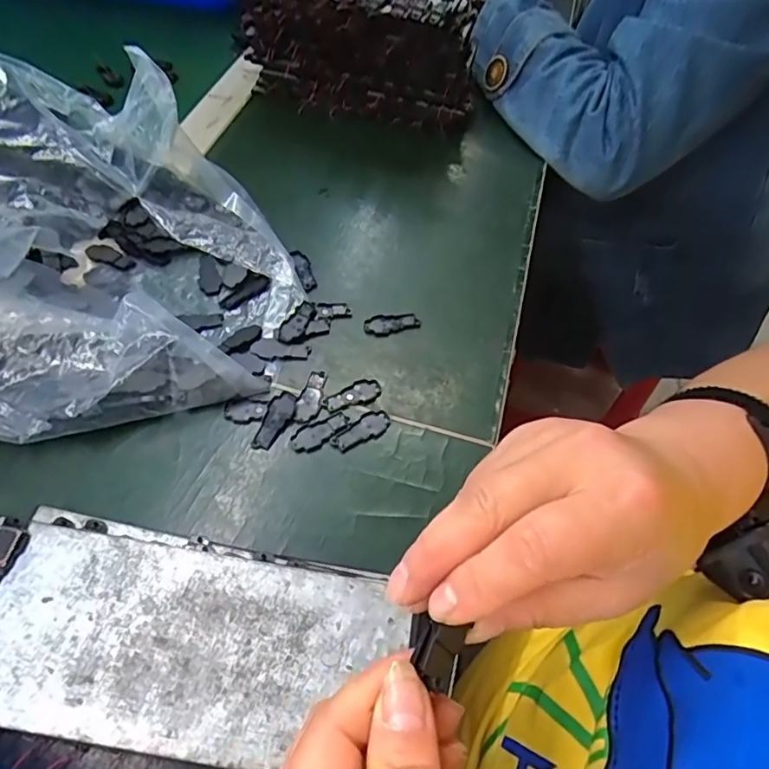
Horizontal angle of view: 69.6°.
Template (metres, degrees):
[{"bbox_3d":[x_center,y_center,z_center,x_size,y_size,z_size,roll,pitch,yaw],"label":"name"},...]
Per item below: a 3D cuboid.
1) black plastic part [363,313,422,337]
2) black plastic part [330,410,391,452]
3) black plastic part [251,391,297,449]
[{"bbox_3d":[0.005,-0.044,0.394,0.039,0.006,0.017,-12,58,-13],"label":"black plastic part"},{"bbox_3d":[-0.014,0.029,0.345,0.040,0.004,0.016,-29,63,-23],"label":"black plastic part"},{"bbox_3d":[-0.067,0.022,0.343,0.015,0.007,0.040,18,56,7],"label":"black plastic part"}]

